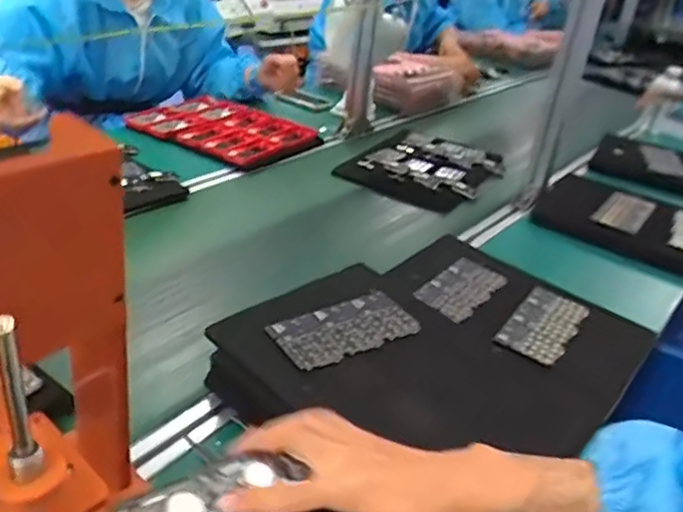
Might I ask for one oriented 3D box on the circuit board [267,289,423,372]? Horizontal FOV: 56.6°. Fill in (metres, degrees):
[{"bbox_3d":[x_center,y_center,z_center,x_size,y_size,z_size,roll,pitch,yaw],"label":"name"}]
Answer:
[{"bbox_3d":[0.003,0.077,0.677,0.151,0.009,0.076,-15,42,-29],"label":"circuit board"}]

